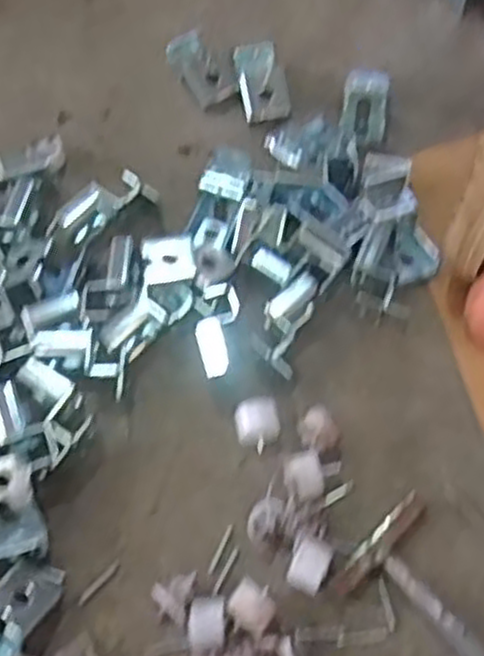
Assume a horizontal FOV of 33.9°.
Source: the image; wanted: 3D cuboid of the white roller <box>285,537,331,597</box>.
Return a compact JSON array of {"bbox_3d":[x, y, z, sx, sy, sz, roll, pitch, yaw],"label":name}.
[{"bbox_3d":[0.053,0.184,0.616,0.027,0.021,0.037,23,66,13],"label":"white roller"}]

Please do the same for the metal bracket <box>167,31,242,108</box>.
[{"bbox_3d":[-0.043,-0.280,0.858,0.052,0.031,0.092,-28,65,-12],"label":"metal bracket"}]

